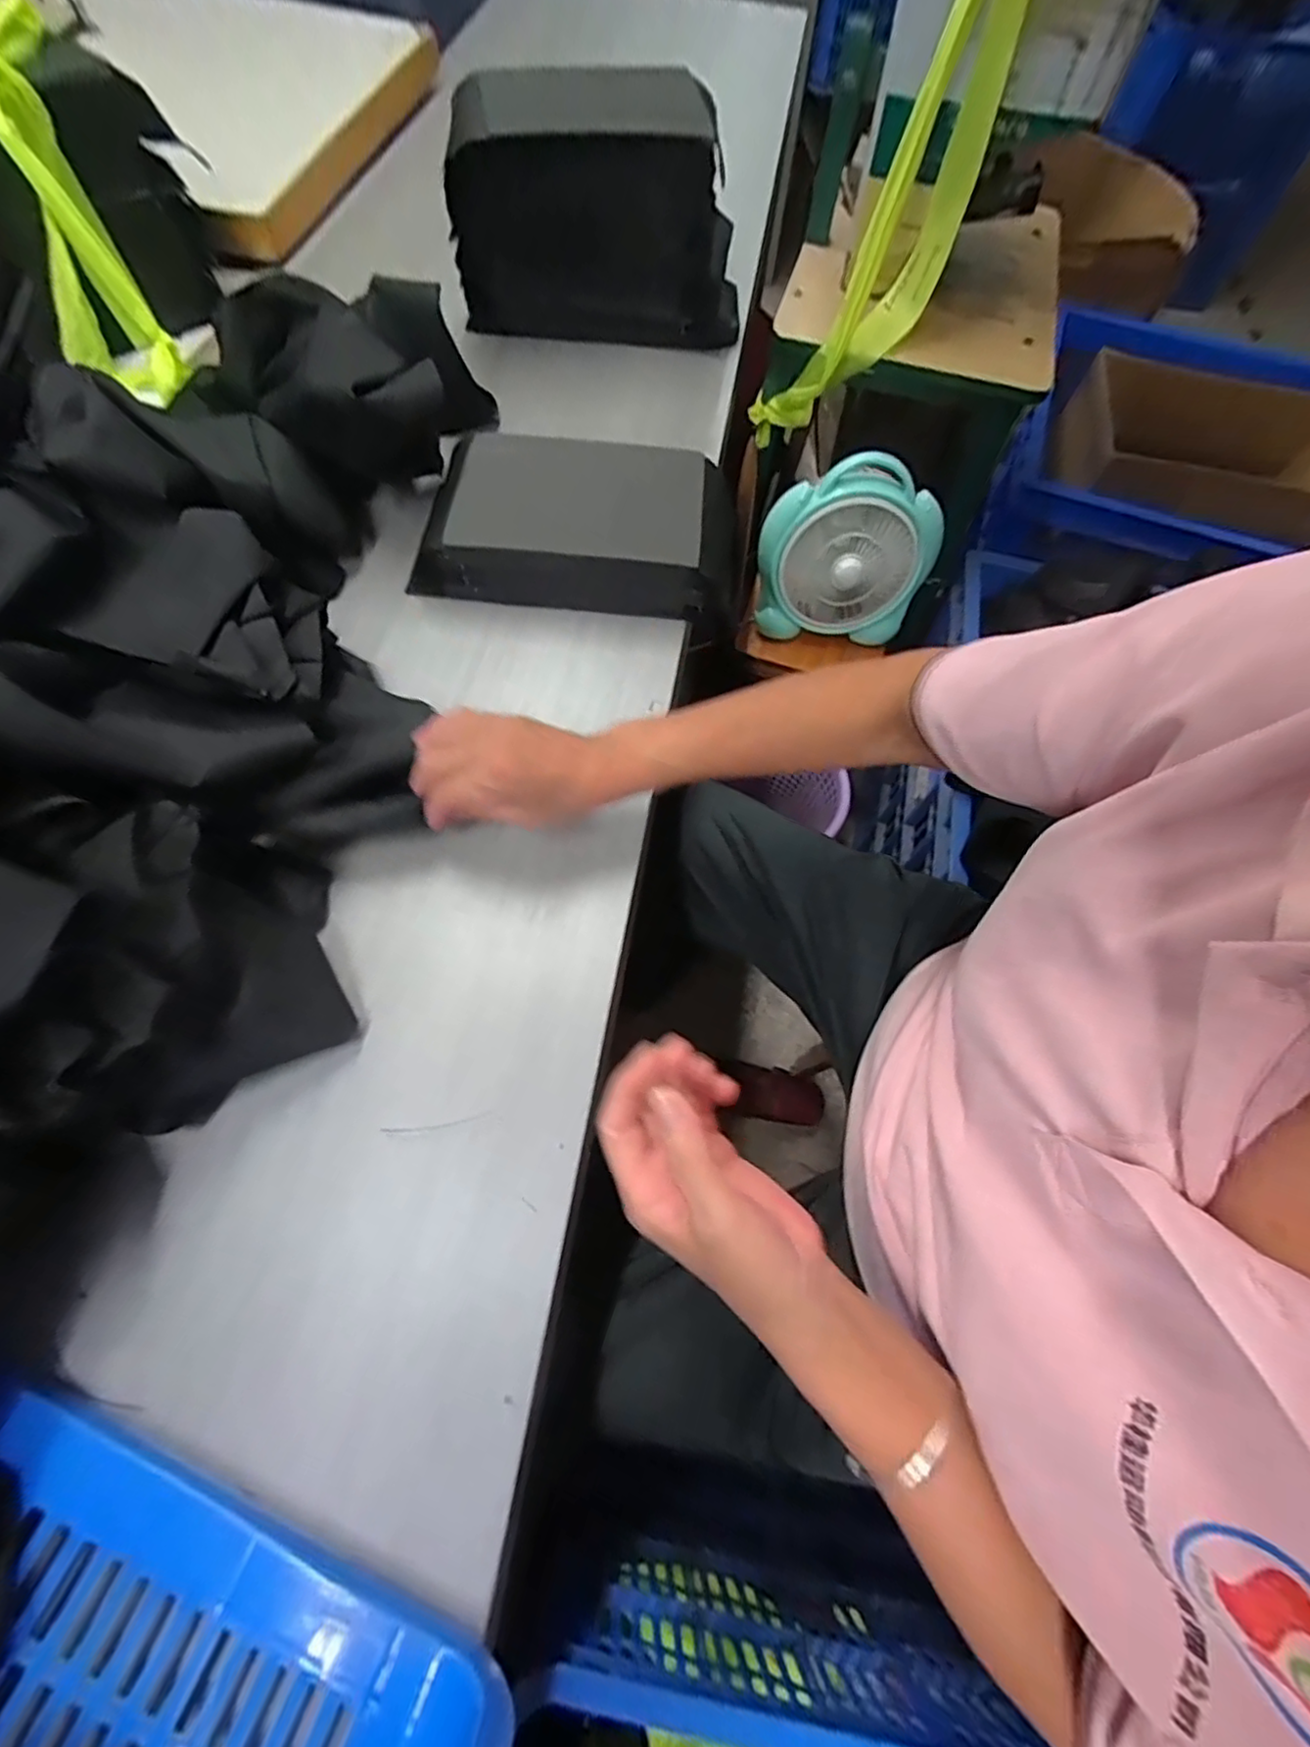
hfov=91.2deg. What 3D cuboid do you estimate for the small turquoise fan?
[{"bbox_3d":[0.265,-0.436,0.893,0.235,0.215,0.070,3,66,-2],"label":"small turquoise fan"}]

